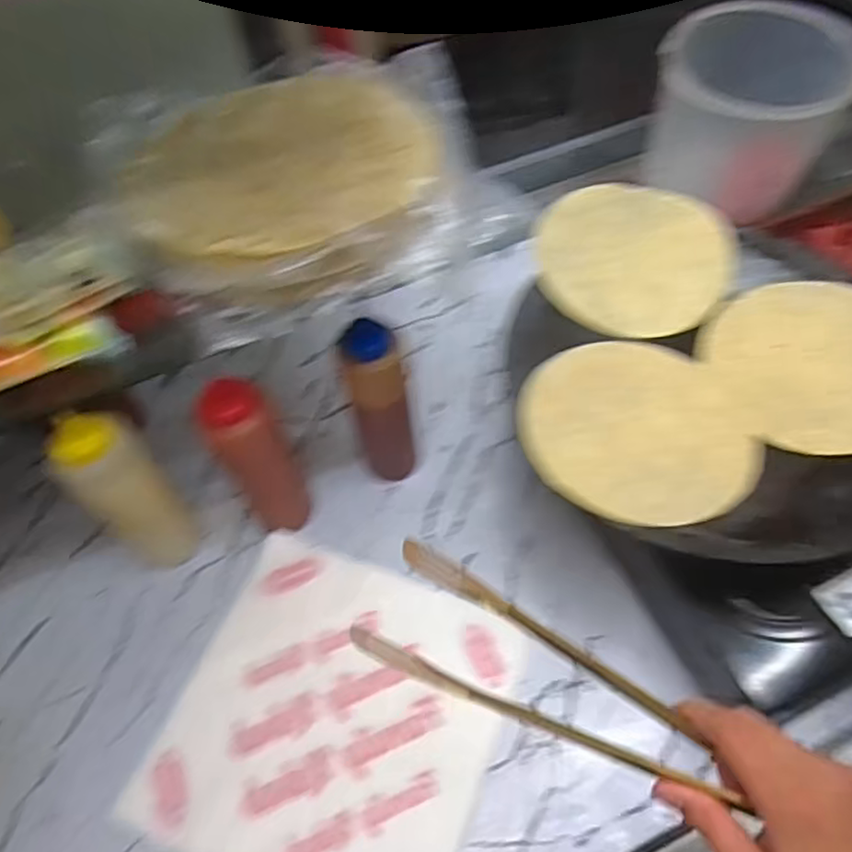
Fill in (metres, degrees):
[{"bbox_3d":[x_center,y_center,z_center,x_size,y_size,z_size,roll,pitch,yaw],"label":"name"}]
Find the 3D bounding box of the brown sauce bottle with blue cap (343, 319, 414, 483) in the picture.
[{"bbox_3d":[-0.039,-0.016,0.600,0.060,0.193,0.045,-10,54,-1],"label":"brown sauce bottle with blue cap"}]

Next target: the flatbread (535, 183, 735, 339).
[{"bbox_3d":[0.189,-0.157,0.612,0.171,0.010,0.159,0,70,1],"label":"flatbread"}]

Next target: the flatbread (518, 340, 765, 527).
[{"bbox_3d":[0.166,0.001,0.516,0.172,0.008,0.165,-1,54,2],"label":"flatbread"}]

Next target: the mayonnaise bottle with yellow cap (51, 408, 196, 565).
[{"bbox_3d":[-0.251,0.063,0.562,0.063,0.205,0.052,-30,57,-15],"label":"mayonnaise bottle with yellow cap"}]

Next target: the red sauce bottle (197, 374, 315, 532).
[{"bbox_3d":[-0.140,0.031,0.571,0.058,0.190,0.054,-1,54,2],"label":"red sauce bottle"}]

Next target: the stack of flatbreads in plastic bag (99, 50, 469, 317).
[{"bbox_3d":[-0.094,-0.187,0.473,0.250,0.045,0.243,-11,54,-5],"label":"stack of flatbreads in plastic bag"}]

